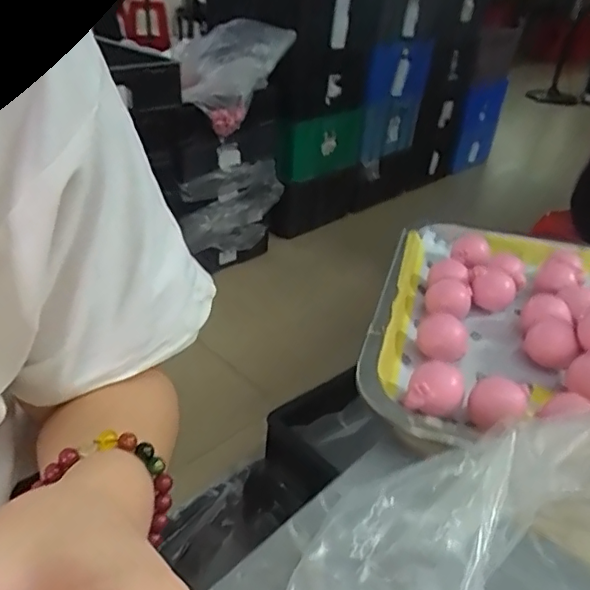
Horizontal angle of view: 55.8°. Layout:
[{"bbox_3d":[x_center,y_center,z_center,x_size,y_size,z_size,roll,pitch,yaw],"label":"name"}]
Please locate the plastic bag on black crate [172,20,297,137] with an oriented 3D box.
[{"bbox_3d":[-0.195,-0.645,1.619,0.226,0.263,0.312,-22,41,-36],"label":"plastic bag on black crate"}]

